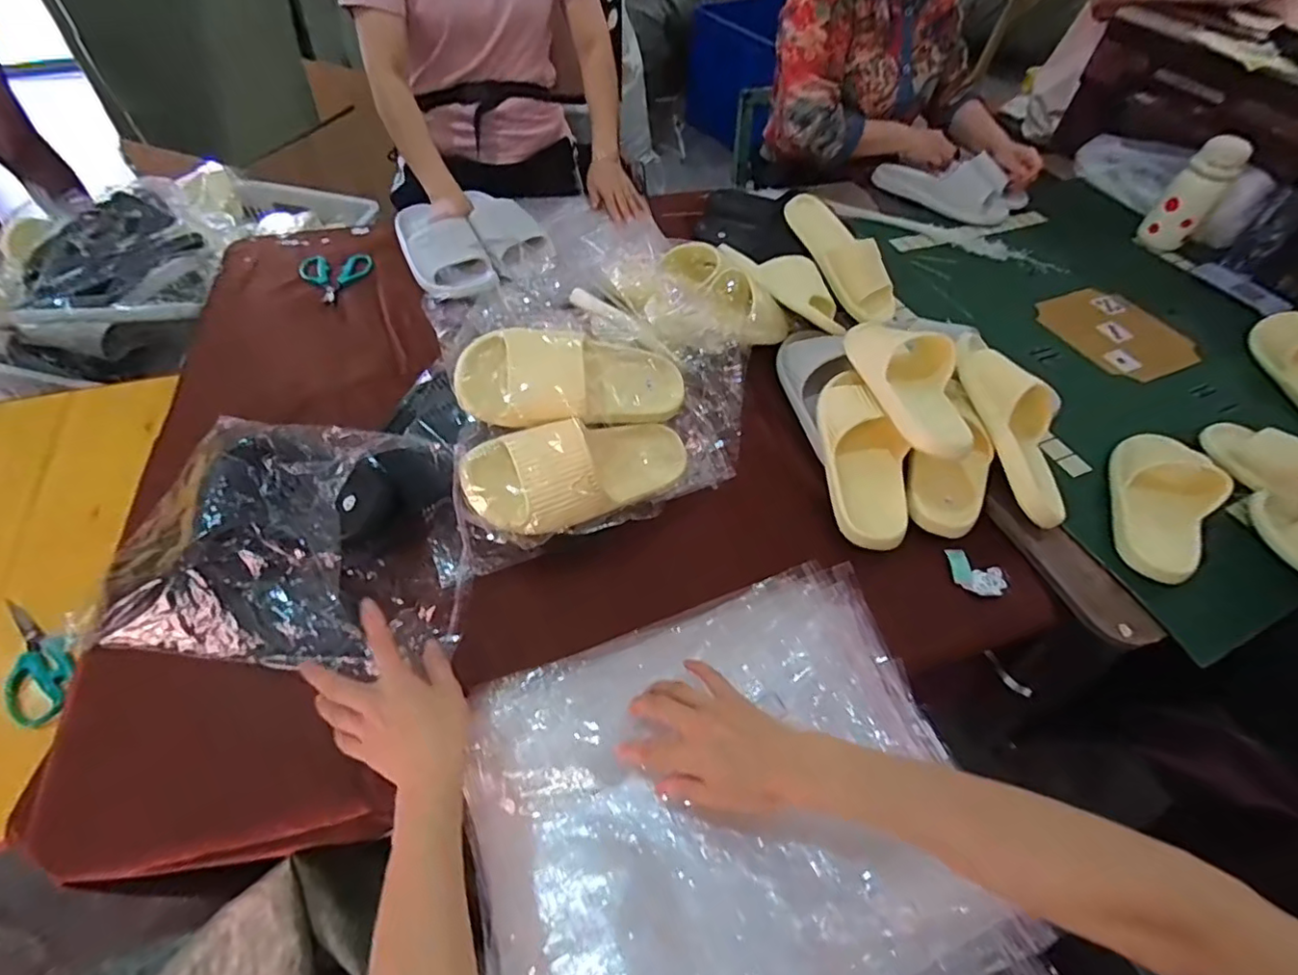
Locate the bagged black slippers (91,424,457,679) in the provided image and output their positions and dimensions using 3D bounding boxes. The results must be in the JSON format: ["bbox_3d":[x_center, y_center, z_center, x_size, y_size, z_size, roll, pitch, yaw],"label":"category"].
[{"bbox_3d":[-0.348,0.052,0.572,0.312,0.113,0.215,5,53,0],"label":"bagged black slippers"}]

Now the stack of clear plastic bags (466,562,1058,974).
[{"bbox_3d":[0.065,0.267,0.480,0.400,0.049,0.353,-17,52,-9],"label":"stack of clear plastic bags"}]

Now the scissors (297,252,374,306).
[{"bbox_3d":[-0.496,-0.349,0.944,0.106,0.010,0.134,-34,62,-25],"label":"scissors"}]

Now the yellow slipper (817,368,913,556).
[{"bbox_3d":[0.261,-0.046,0.691,0.100,0.069,0.238,-1,66,-4],"label":"yellow slipper"}]

